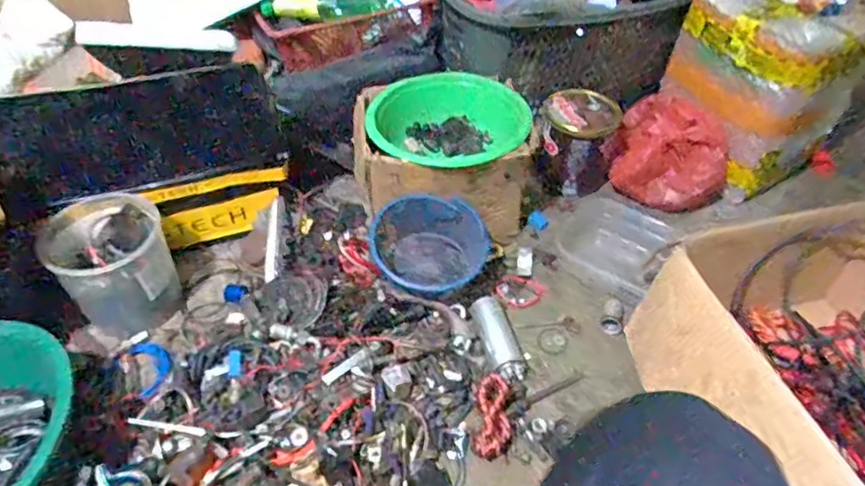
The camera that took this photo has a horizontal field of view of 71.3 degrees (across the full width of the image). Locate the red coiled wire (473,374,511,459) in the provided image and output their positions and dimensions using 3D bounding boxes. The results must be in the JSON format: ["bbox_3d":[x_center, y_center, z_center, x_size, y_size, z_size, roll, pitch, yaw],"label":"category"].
[{"bbox_3d":[0.085,0.235,0.842,0.046,0.042,0.113,3,45,2],"label":"red coiled wire"}]

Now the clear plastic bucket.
[{"bbox_3d":[-0.504,0.032,0.964,0.164,0.147,0.165,34,54,28],"label":"clear plastic bucket"}]

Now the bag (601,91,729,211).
[{"bbox_3d":[0.475,-0.177,1.209,0.227,0.170,0.133,24,49,20],"label":"bag"}]

